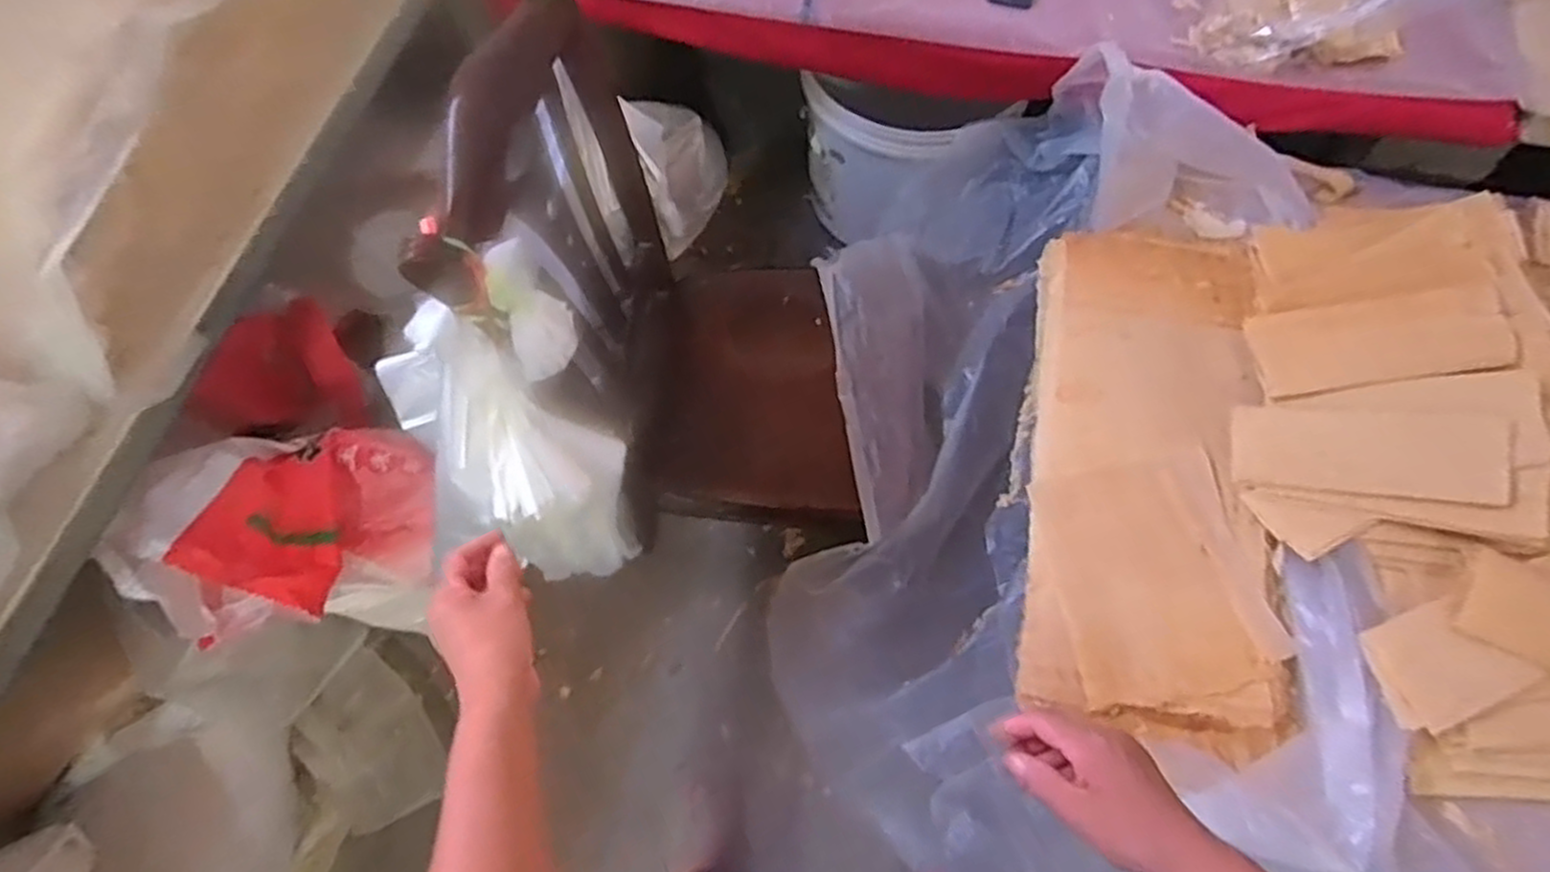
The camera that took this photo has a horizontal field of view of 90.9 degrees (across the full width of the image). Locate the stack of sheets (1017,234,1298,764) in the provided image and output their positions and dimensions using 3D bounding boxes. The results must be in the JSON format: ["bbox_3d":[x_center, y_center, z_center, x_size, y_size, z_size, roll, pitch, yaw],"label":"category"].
[{"bbox_3d":[0.477,0.029,0.978,0.285,0.067,0.731,8,66,5],"label":"stack of sheets"}]

